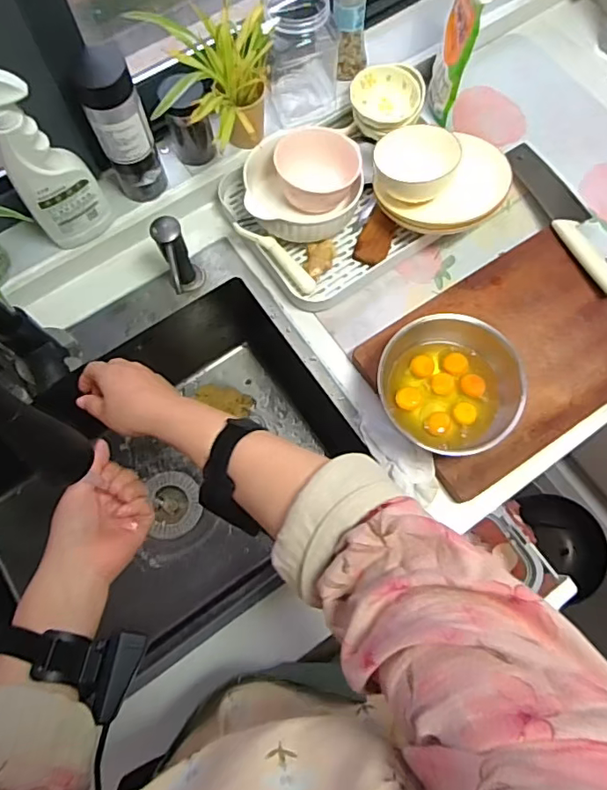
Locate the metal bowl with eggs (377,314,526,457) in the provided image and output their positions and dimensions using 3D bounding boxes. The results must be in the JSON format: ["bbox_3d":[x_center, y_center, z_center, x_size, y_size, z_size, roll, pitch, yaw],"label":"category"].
[{"bbox_3d":[0.179,-0.015,0.644,0.161,0.068,0.170,0,72,0],"label":"metal bowl with eggs"}]

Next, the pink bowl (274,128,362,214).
[{"bbox_3d":[0.019,-0.307,0.732,0.114,0.059,0.112,-1,72,-1],"label":"pink bowl"}]

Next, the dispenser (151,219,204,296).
[{"bbox_3d":[-0.154,-0.164,0.692,0.044,0.107,0.097,-20,73,-7],"label":"dispenser"}]

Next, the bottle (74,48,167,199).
[{"bbox_3d":[-0.225,-0.329,0.661,0.067,0.178,0.065,-23,74,-7],"label":"bottle"}]

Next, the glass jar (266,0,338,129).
[{"bbox_3d":[-0.001,-0.467,0.742,0.096,0.155,0.115,-3,72,-1],"label":"glass jar"}]

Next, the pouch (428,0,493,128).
[{"bbox_3d":[0.219,-0.505,0.733,0.048,0.217,0.135,14,73,4],"label":"pouch"}]

